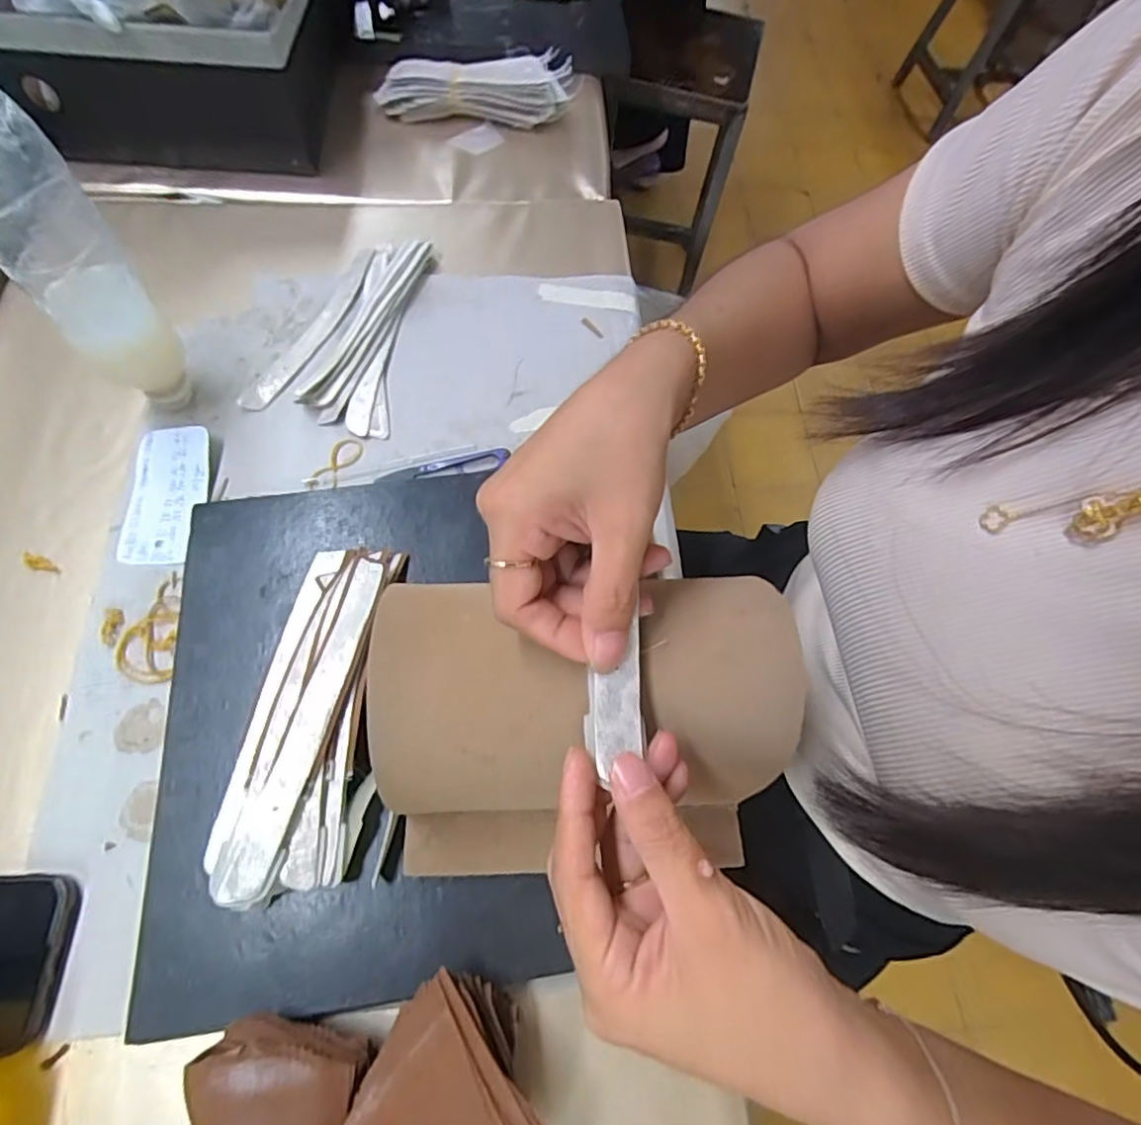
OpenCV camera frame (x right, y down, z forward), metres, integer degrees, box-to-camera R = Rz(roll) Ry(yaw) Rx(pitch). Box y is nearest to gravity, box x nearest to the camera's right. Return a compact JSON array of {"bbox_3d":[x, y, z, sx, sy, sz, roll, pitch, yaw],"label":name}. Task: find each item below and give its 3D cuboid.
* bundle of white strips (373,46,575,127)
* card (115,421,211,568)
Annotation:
[{"bbox_3d":[-0.095,-0.484,0.621,0.205,0.037,0.065,-7,67,-6],"label":"bundle of white strips"},{"bbox_3d":[-0.285,-0.049,0.424,0.051,0.013,0.102,-1,67,-4],"label":"card"}]

